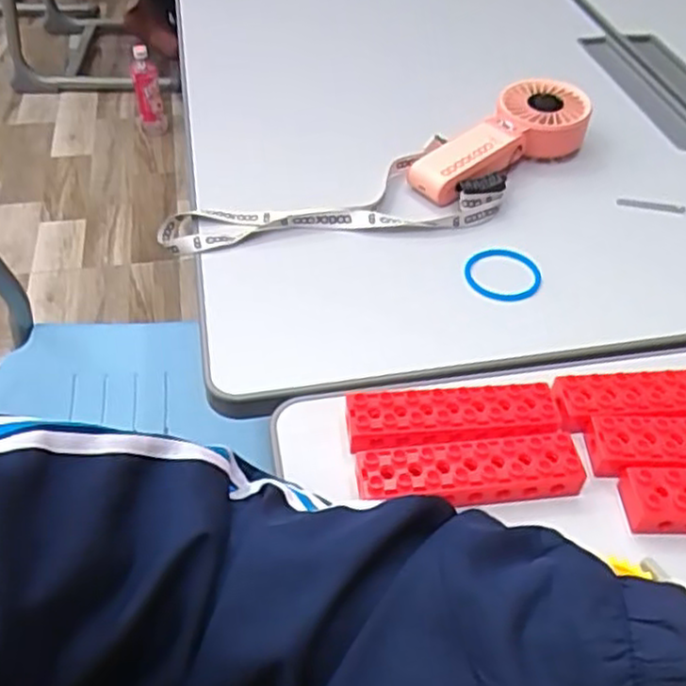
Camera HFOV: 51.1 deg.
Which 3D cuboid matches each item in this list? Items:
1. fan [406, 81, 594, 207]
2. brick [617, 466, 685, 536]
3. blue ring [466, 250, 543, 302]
[{"bbox_3d":[0.135,-0.175,0.622,0.173,0.043,0.072,-29,54,-26],"label":"fan"},{"bbox_3d":[0.188,0.088,0.400,0.068,0.020,0.034,0,47,-2],"label":"brick"},{"bbox_3d":[0.120,-0.052,0.539,0.056,0.009,0.056,-1,50,1],"label":"blue ring"}]

